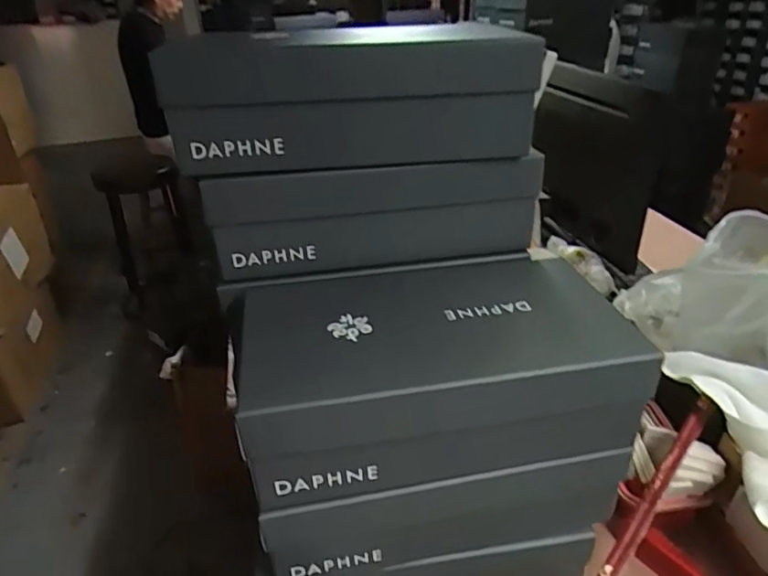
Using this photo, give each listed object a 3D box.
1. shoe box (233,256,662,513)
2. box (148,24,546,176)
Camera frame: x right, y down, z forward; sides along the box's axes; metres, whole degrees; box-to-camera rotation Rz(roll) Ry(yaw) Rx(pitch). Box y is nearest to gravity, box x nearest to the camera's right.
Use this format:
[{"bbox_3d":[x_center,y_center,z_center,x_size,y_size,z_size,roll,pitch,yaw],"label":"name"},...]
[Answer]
[{"bbox_3d":[0.034,0.064,0.479,0.301,0.121,0.207,-7,30,-8],"label":"shoe box"},{"bbox_3d":[-0.023,-0.188,0.520,0.306,0.090,0.203,-5,30,-4],"label":"box"}]

